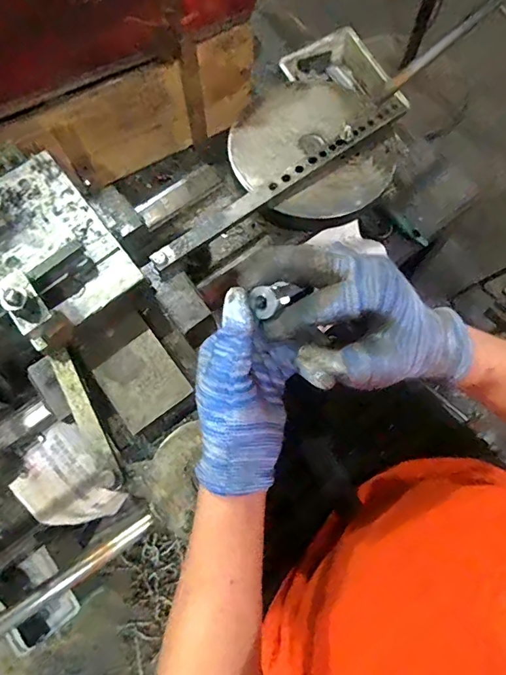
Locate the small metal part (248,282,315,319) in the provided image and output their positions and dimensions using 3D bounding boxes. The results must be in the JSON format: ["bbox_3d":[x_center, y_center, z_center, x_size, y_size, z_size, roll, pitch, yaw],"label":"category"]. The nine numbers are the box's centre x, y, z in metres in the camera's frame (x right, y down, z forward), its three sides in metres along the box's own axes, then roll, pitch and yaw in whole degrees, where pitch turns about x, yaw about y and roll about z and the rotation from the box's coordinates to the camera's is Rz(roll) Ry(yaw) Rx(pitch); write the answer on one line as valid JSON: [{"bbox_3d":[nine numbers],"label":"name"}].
[{"bbox_3d":[0.018,-0.027,0.296,0.037,0.014,0.019,-20,72,-24],"label":"small metal part"}]

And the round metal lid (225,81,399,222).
[{"bbox_3d":[0.063,-0.218,0.520,0.175,0.024,0.175,1,74,-2],"label":"round metal lid"}]

